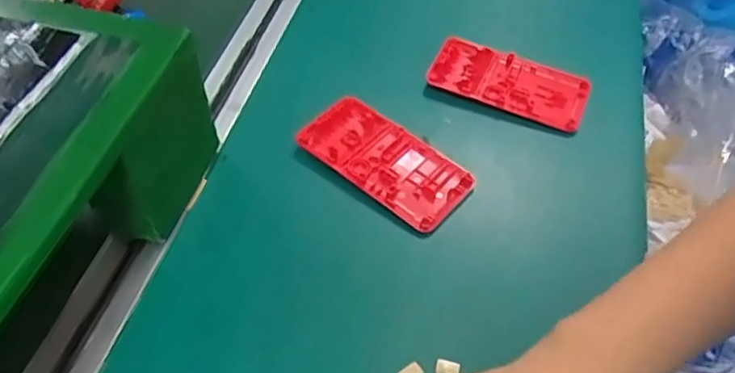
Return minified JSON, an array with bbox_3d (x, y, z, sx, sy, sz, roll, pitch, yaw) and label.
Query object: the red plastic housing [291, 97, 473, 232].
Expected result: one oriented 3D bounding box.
[{"bbox_3d":[0.013,-0.021,0.454,0.121,0.010,0.061,33,58,24],"label":"red plastic housing"}]

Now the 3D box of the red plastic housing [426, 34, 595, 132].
[{"bbox_3d":[0.114,-0.083,0.510,0.122,0.016,0.058,18,53,14],"label":"red plastic housing"}]

